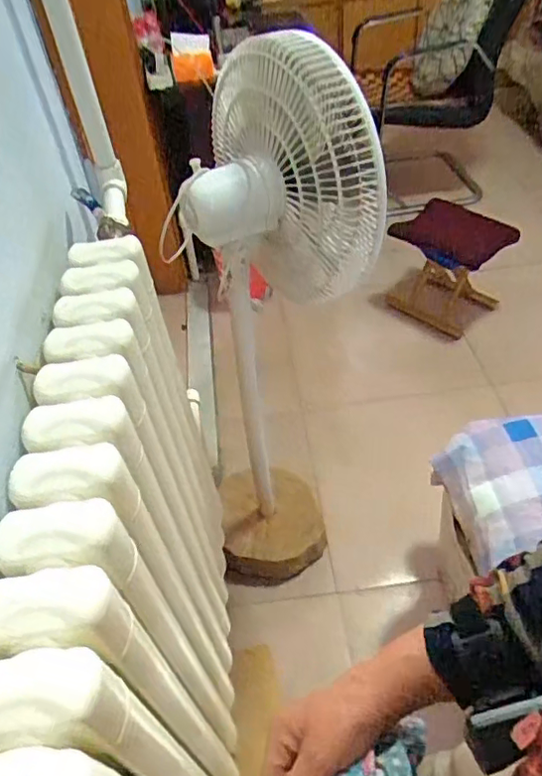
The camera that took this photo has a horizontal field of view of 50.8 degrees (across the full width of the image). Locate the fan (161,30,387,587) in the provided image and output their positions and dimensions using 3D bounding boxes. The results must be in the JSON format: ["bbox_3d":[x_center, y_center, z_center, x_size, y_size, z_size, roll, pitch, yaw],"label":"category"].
[{"bbox_3d":[-0.006,-0.038,1.125,0.328,1.101,0.308,-16,46,-9],"label":"fan"}]

